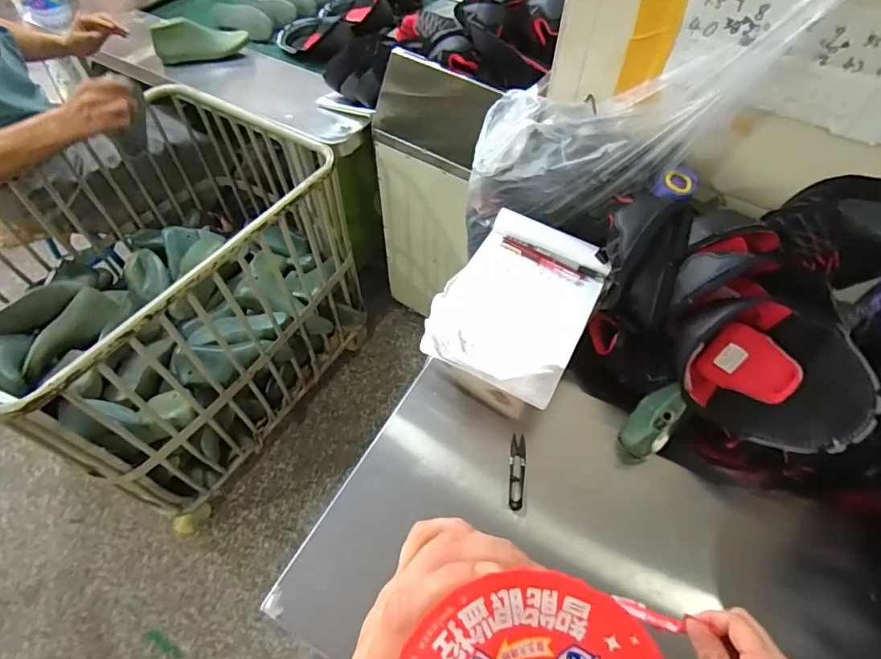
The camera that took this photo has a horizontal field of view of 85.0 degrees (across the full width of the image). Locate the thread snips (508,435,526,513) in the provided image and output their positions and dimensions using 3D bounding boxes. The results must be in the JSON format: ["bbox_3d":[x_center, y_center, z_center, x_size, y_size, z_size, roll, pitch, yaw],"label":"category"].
[{"bbox_3d":[0.103,0.190,0.643,0.021,0.011,0.100,6,55,3],"label":"thread snips"}]

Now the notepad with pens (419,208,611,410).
[{"bbox_3d":[0.114,-0.047,0.700,0.201,0.035,0.282,25,58,16],"label":"notepad with pens"}]

